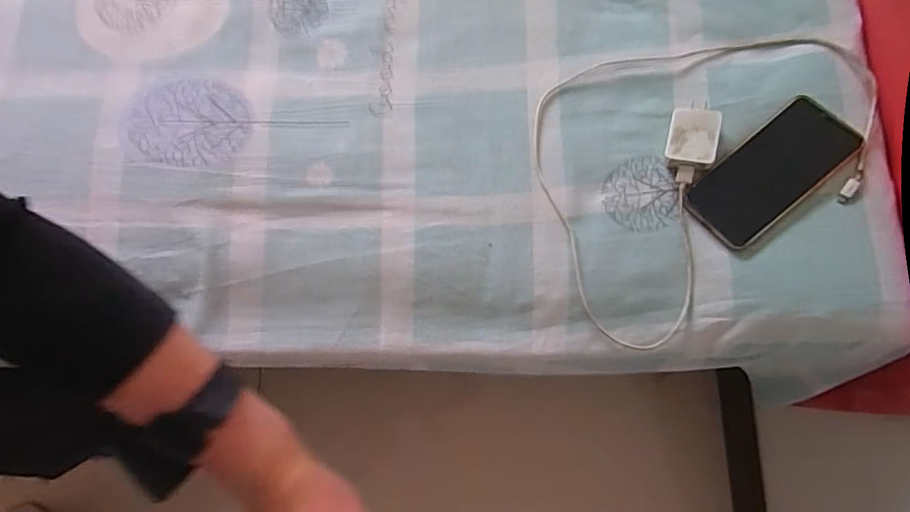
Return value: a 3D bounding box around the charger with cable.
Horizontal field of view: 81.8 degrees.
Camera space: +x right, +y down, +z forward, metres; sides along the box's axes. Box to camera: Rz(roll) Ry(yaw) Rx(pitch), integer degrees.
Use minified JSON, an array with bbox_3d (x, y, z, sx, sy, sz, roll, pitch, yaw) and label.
[{"bbox_3d":[0.249,-0.086,0.506,0.310,0.037,0.271,-16,78,-3],"label":"charger with cable"}]

